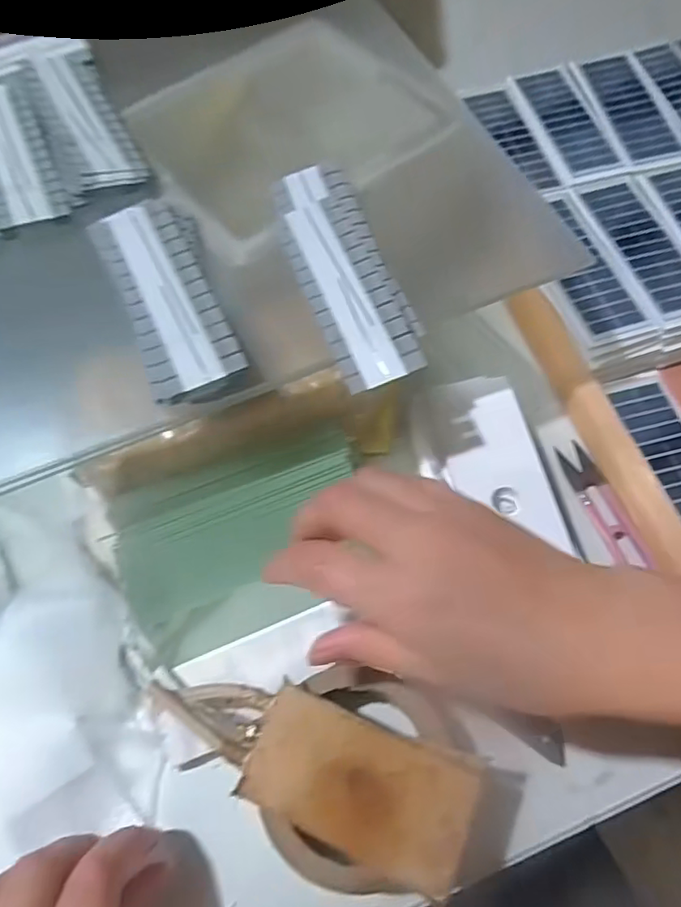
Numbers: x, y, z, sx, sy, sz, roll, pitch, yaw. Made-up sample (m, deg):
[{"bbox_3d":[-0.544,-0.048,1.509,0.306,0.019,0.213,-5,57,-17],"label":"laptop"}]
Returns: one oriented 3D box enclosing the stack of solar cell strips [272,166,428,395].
[{"bbox_3d":[0.002,-0.098,0.305,0.047,0.008,0.146,-18,64,-9],"label":"stack of solar cell strips"}]

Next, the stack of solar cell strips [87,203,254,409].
[{"bbox_3d":[-0.087,-0.081,0.296,0.047,0.013,0.122,-22,65,-11],"label":"stack of solar cell strips"}]

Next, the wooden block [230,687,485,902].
[{"bbox_3d":[0.009,0.146,0.256,0.097,0.008,0.052,19,64,9],"label":"wooden block"}]

